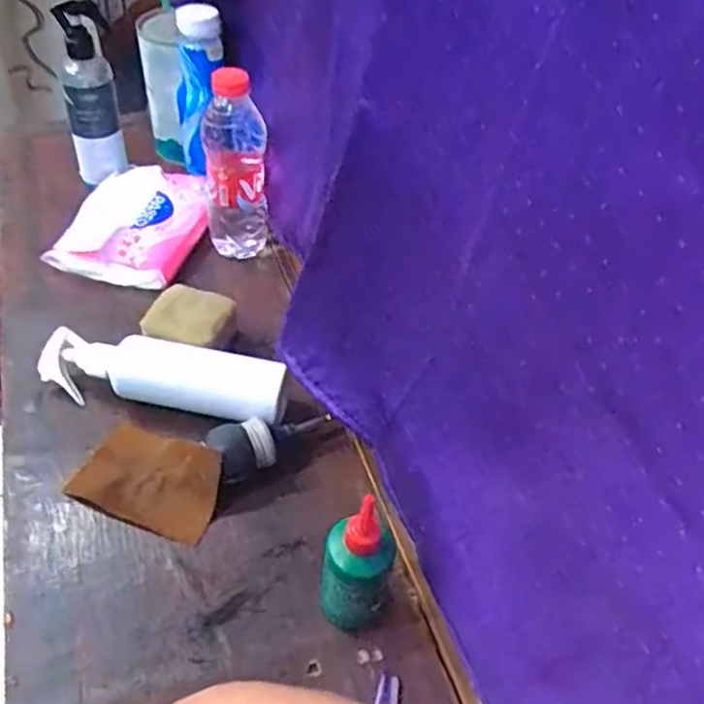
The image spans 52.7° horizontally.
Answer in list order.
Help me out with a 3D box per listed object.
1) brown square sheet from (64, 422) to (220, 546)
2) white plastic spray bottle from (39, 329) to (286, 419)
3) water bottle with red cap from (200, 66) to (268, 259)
[{"bbox_3d":[-0.143,0.085,0.508,0.106,0.034,0.067,20,47,13],"label":"brown square sheet"},{"bbox_3d":[-0.148,0.020,0.559,0.192,0.045,0.044,13,46,6],"label":"white plastic spray bottle"},{"bbox_3d":[-0.107,-0.169,0.654,0.049,0.180,0.050,-10,48,-16],"label":"water bottle with red cap"}]

